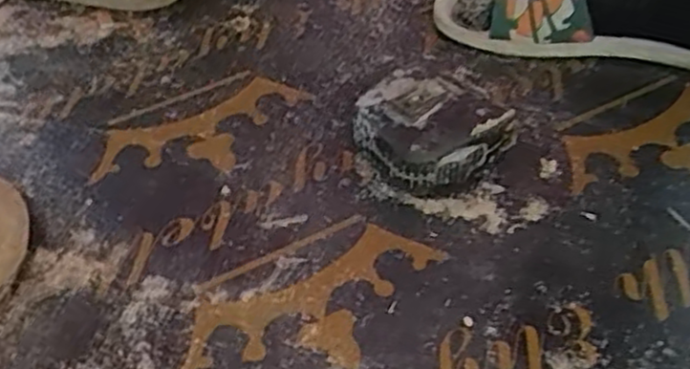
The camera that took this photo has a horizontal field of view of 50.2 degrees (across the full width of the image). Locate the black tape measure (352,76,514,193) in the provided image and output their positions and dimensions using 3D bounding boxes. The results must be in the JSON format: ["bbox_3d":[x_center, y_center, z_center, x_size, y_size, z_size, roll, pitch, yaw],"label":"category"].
[{"bbox_3d":[0.054,-0.034,0.496,0.074,0.045,0.082,-36,55,-28],"label":"black tape measure"}]

